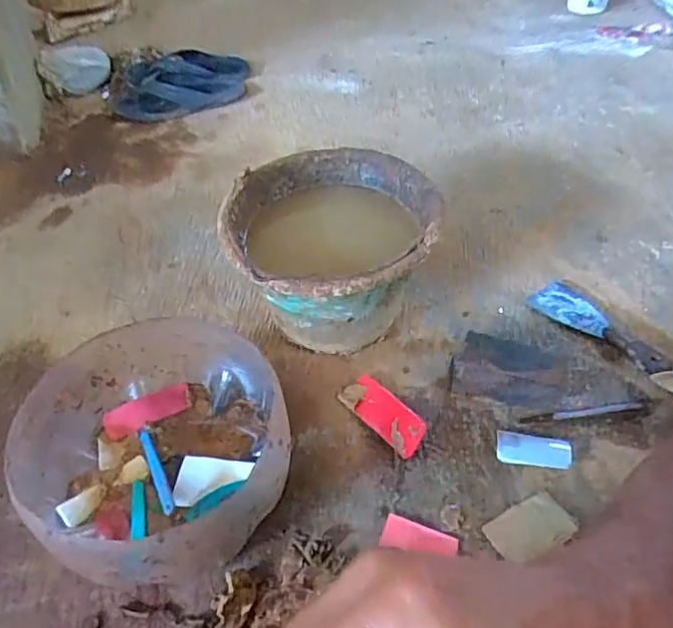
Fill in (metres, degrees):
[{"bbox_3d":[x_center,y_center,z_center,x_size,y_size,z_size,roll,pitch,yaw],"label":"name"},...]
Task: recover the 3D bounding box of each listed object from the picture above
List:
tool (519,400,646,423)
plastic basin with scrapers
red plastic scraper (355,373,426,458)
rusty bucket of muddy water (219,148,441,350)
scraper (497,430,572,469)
[{"bbox_3d":[0.278,0.109,0.651,0.143,0.005,0.011,-5,46,-4],"label":"tool"},{"bbox_3d":[-0.171,0.136,0.573,0.238,0.131,0.247,-1,46,1],"label":"plastic basin with scrapers"},{"bbox_3d":[0.057,0.111,0.660,0.048,0.008,0.108,-32,53,-26],"label":"red plastic scraper"},{"bbox_3d":[-0.006,-0.066,0.719,0.242,0.170,0.249,-1,46,1],"label":"rusty bucket of muddy water"},{"bbox_3d":[0.214,0.147,0.626,0.077,0.006,0.037,5,46,6],"label":"scraper"}]

